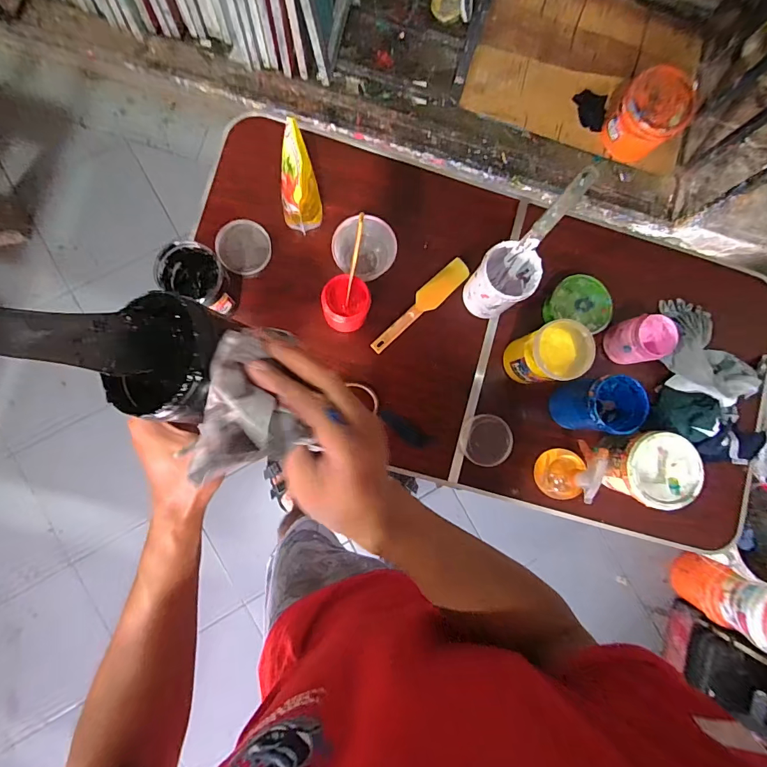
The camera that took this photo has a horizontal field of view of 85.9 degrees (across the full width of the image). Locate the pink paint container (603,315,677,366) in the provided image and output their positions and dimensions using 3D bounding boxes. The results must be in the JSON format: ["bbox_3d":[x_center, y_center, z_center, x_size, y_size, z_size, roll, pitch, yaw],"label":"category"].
[{"bbox_3d":[0.485,-0.082,0.782,0.093,0.082,0.088,-11,87,-6],"label":"pink paint container"}]

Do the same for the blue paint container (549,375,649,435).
[{"bbox_3d":[0.369,0.038,0.728,0.093,0.147,0.093,-7,87,-6],"label":"blue paint container"}]

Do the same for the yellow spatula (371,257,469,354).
[{"bbox_3d":[0.071,-0.150,0.799,0.242,0.015,0.046,-45,91,-6],"label":"yellow spatula"}]

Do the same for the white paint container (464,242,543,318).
[{"bbox_3d":[0.203,-0.178,0.737,0.091,0.144,0.095,0,86,-5],"label":"white paint container"}]

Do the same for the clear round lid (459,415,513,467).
[{"bbox_3d":[0.199,0.110,0.799,0.099,0.009,0.096,0,86,-5],"label":"clear round lid"}]

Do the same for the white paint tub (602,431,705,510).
[{"bbox_3d":[0.469,0.150,0.736,0.115,0.105,0.124,0,86,-5],"label":"white paint tub"}]

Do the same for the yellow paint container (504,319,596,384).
[{"bbox_3d":[0.287,-0.050,0.735,0.096,0.149,0.096,-4,86,-5],"label":"yellow paint container"}]

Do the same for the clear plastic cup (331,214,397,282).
[{"bbox_3d":[-0.039,-0.253,0.772,0.118,0.060,0.106,-2,86,-5],"label":"clear plastic cup"}]

